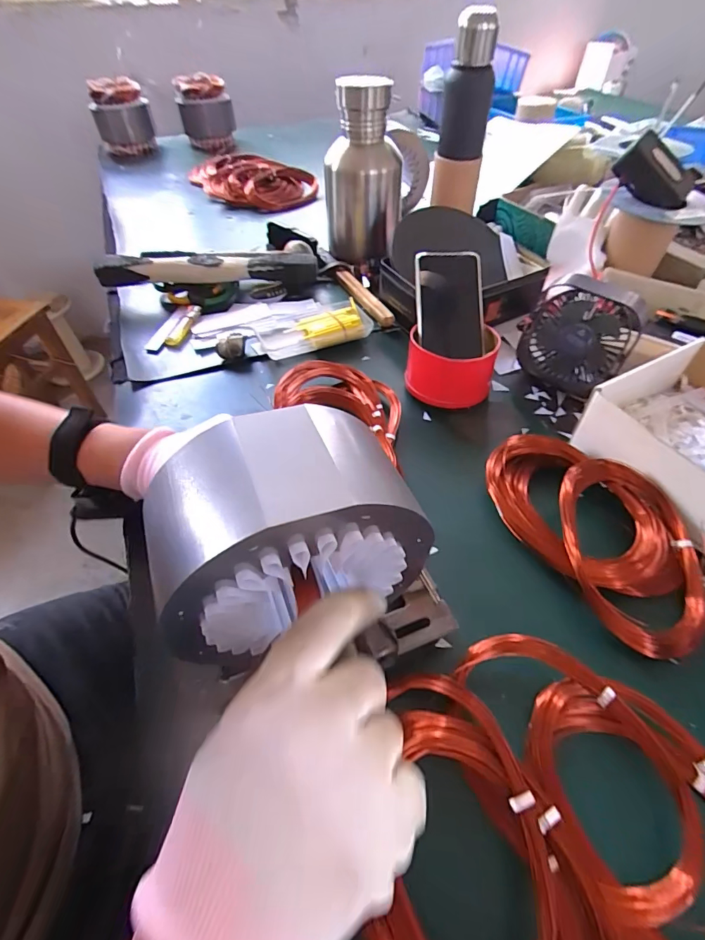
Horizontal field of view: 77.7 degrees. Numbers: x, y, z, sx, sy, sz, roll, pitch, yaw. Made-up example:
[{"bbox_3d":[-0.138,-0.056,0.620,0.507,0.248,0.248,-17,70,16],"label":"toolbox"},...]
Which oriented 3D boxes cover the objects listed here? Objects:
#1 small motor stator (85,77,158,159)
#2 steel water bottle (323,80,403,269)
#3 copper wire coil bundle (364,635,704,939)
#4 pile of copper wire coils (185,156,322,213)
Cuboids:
[{"bbox_3d":[-0.614,-0.936,1.176,0.140,0.165,0.120,-18,51,-14],"label":"small motor stator"},{"bbox_3d":[0.021,-0.433,0.654,0.113,0.217,0.096,-8,50,-5],"label":"steel water bottle"},{"bbox_3d":[0.121,0.204,0.257,0.229,0.026,0.200,-12,50,-9],"label":"copper wire coil bundle"},{"bbox_3d":[-0.235,-0.641,0.979,0.342,0.055,0.173,31,57,25],"label":"pile of copper wire coils"}]

